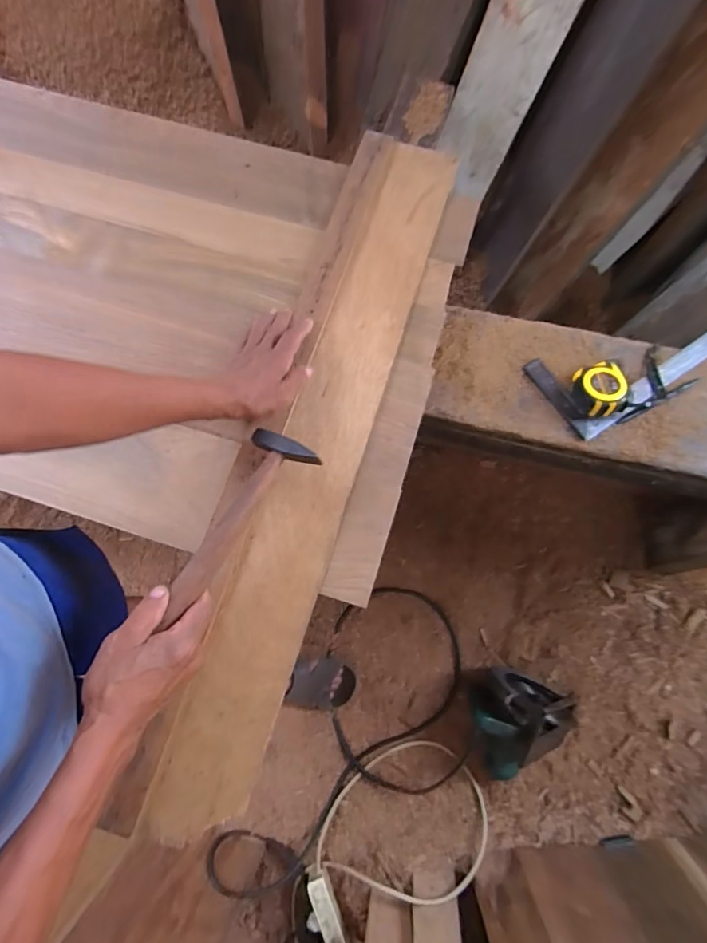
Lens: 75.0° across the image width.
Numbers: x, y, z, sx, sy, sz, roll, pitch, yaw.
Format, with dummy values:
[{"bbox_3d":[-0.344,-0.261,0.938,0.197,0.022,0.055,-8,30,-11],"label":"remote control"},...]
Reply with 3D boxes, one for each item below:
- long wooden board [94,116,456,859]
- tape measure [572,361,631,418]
[{"bbox_3d":[-0.046,-0.049,0.566,0.136,0.024,0.887,16,77,4],"label":"long wooden board"},{"bbox_3d":[0.322,-0.107,0.602,0.057,0.029,0.068,-10,76,-2],"label":"tape measure"}]

